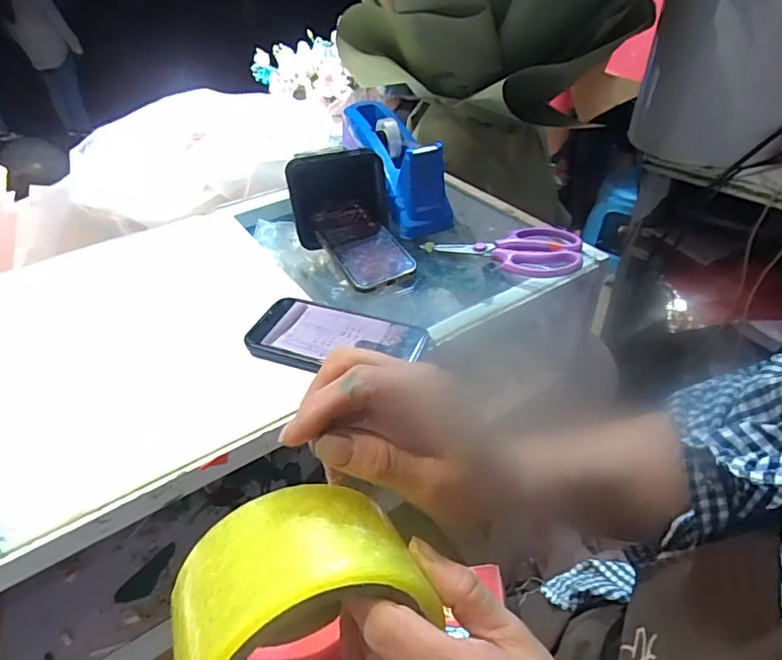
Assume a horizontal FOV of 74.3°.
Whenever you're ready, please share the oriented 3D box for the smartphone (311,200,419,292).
[{"bbox_3d":[-0.037,-0.099,0.577,0.070,0.011,0.147,-24,51,-17],"label":"smartphone"}]

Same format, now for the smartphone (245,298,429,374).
[{"bbox_3d":[-0.051,0.008,0.469,0.158,0.011,0.076,12,42,17],"label":"smartphone"}]

